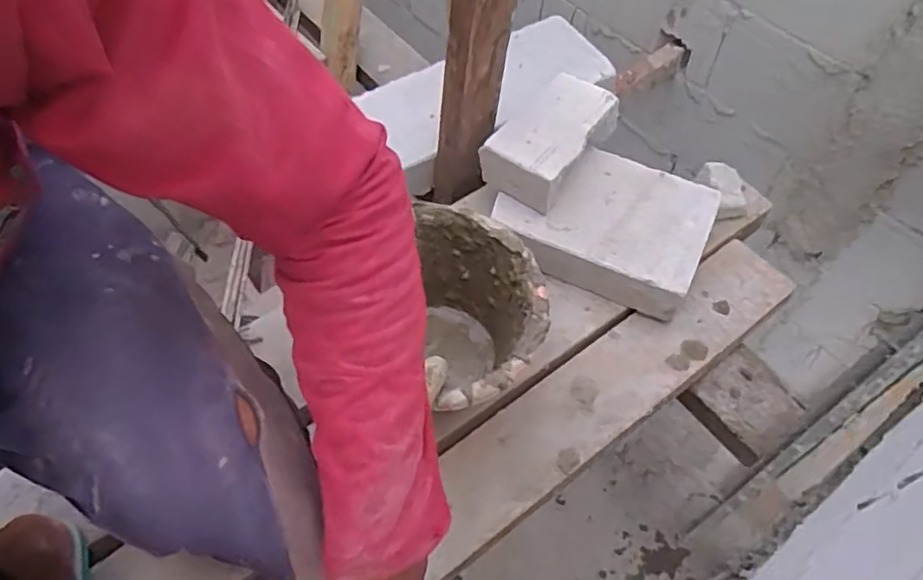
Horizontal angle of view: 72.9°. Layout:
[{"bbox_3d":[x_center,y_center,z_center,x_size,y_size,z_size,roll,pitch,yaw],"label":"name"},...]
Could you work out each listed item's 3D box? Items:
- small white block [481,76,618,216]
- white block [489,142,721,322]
[{"bbox_3d":[0.133,-0.217,0.913,0.123,0.086,0.201,30,62,20],"label":"small white block"},{"bbox_3d":[0.207,-0.096,0.926,0.287,0.099,0.205,22,59,15],"label":"white block"}]

